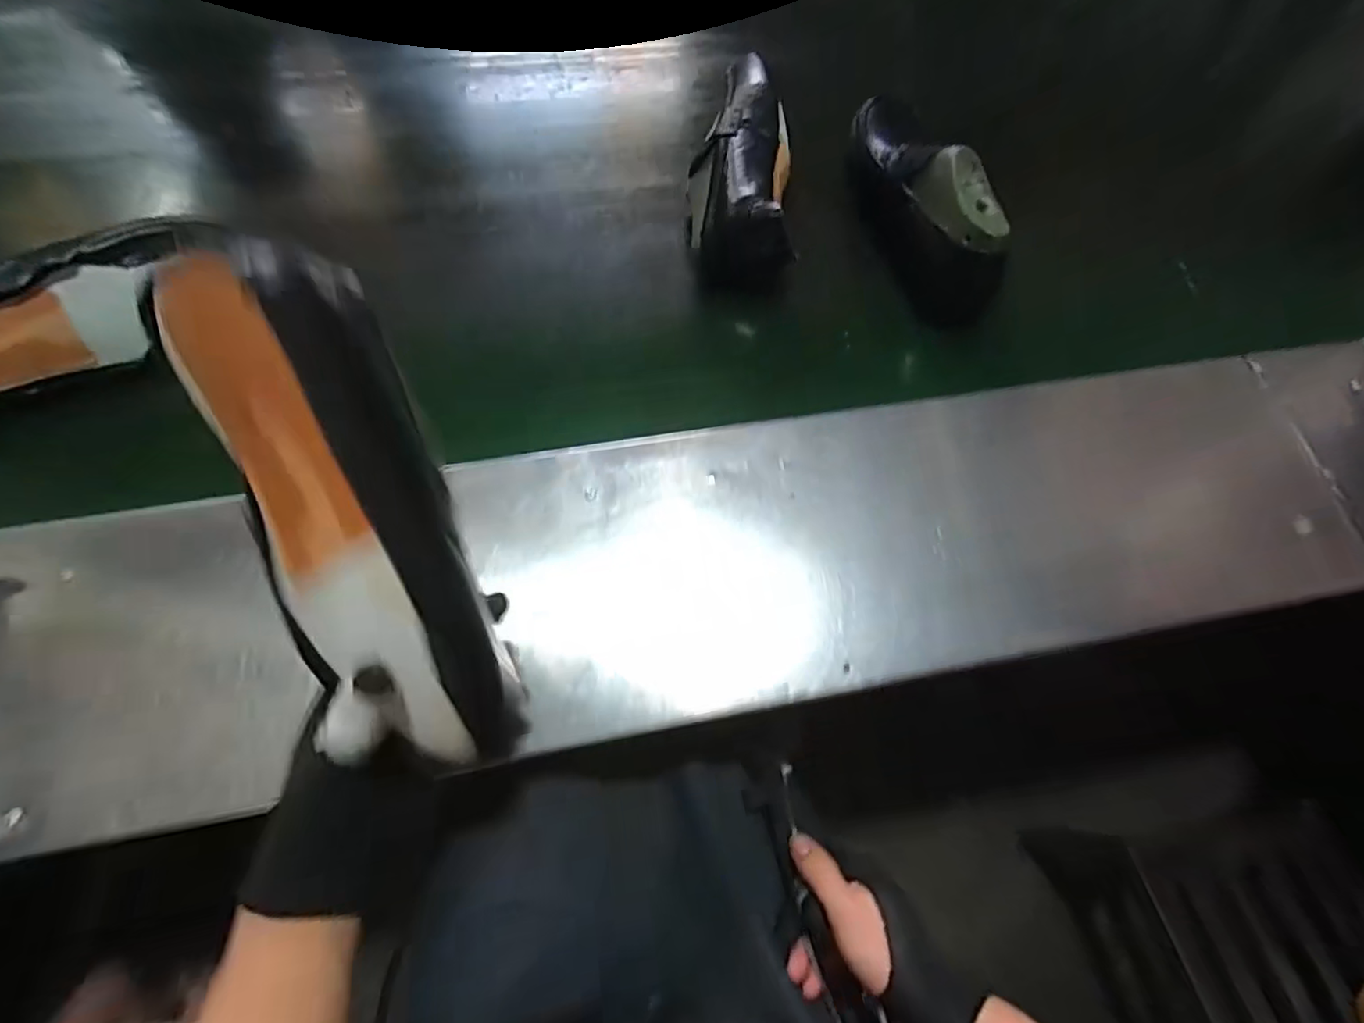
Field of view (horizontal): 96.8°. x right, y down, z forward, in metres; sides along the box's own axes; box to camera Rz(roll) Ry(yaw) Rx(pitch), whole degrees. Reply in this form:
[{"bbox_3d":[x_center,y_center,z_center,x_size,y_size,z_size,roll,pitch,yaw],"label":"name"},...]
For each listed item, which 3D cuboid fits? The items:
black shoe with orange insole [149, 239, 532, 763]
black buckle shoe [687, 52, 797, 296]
[{"bbox_3d":[-0.150,0.007,0.296,0.084,0.070,0.253,-19,99,19],"label":"black shoe with orange insole"},{"bbox_3d":[0.060,-0.358,0.620,0.098,0.075,0.256,3,66,-1],"label":"black buckle shoe"}]

